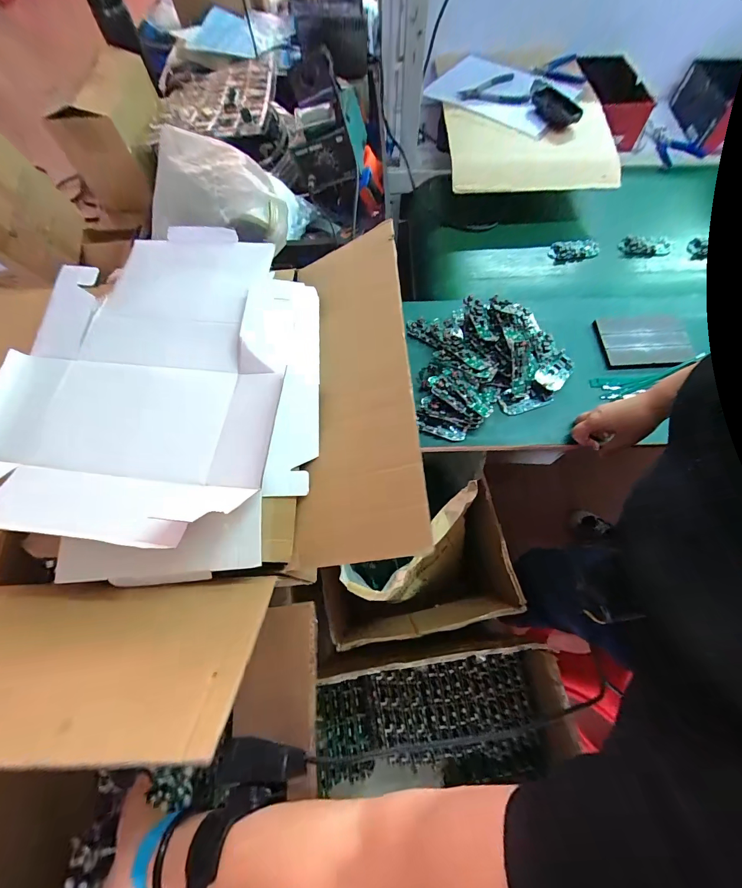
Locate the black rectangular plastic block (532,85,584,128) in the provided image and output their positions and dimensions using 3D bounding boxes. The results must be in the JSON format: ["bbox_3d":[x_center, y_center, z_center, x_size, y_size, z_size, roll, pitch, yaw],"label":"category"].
[{"bbox_3d":[0.386,-0.704,0.749,0.047,0.031,0.112,-29,69,-10],"label":"black rectangular plastic block"}]

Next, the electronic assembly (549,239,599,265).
[{"bbox_3d":[0.417,-0.400,0.741,0.104,0.019,0.047,-7,67,-1],"label":"electronic assembly"}]

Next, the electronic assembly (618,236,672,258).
[{"bbox_3d":[0.557,-0.400,0.731,0.096,0.017,0.039,6,67,5],"label":"electronic assembly"}]

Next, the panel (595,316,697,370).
[{"bbox_3d":[0.476,-0.184,0.633,0.151,0.016,0.113,0,67,2],"label":"panel"}]

